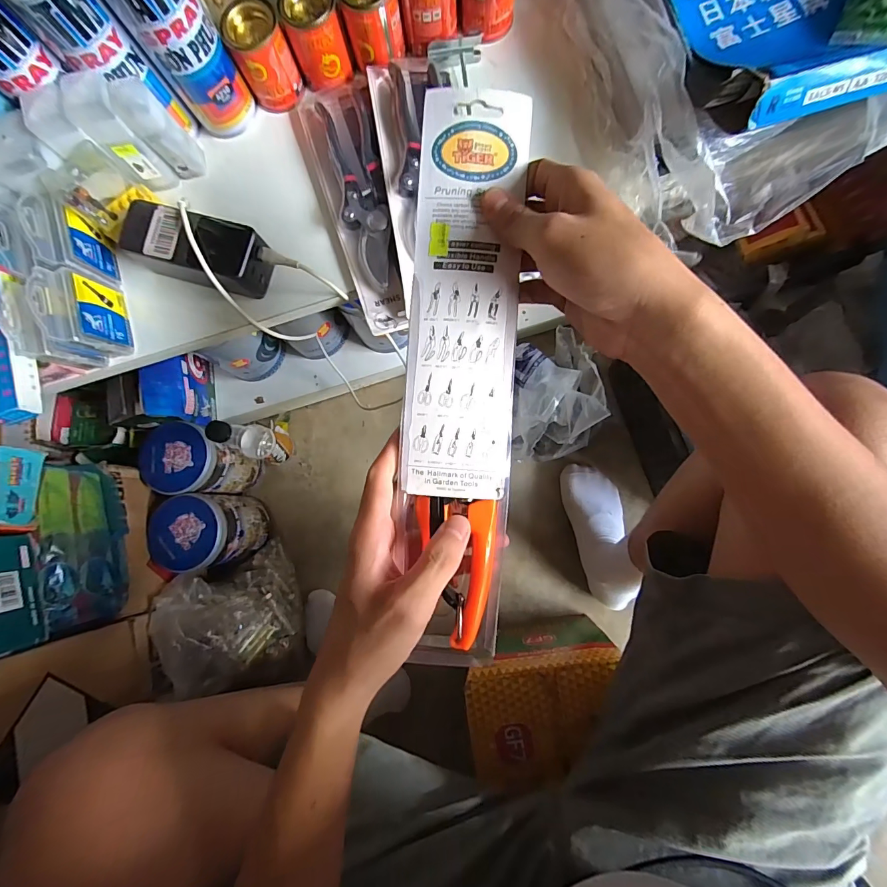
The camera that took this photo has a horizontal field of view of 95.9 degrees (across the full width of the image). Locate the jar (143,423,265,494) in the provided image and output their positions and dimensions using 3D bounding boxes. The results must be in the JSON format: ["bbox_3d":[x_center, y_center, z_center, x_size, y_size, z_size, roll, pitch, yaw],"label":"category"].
[{"bbox_3d":[-0.409,0.032,0.682,0.111,0.144,0.111,-1,81,5],"label":"jar"}]

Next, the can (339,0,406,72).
[{"bbox_3d":[-0.069,-0.417,0.392,0.052,0.058,0.048,-14,81,3],"label":"can"}]

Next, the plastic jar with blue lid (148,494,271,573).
[{"bbox_3d":[-0.381,0.142,0.663,0.113,0.140,0.111,-1,81,5],"label":"plastic jar with blue lid"}]

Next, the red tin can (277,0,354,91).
[{"bbox_3d":[-0.125,-0.401,0.396,0.052,0.065,0.046,-19,80,2],"label":"red tin can"}]

